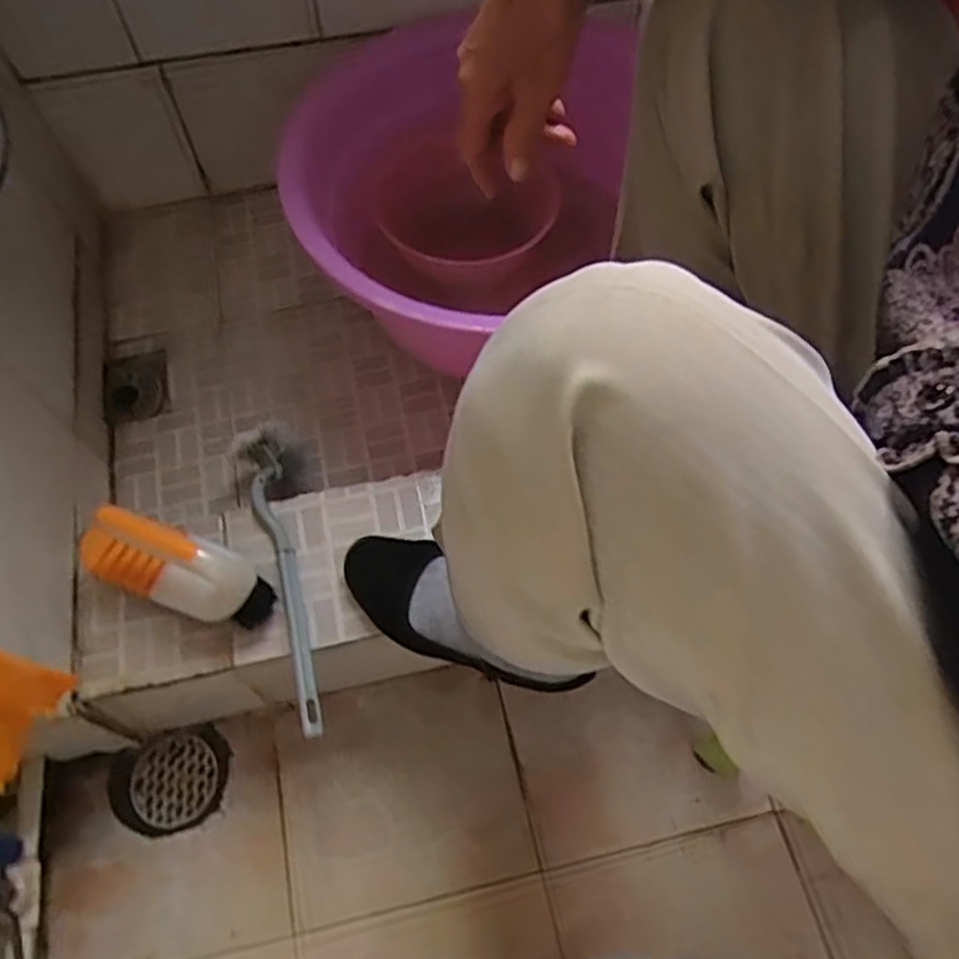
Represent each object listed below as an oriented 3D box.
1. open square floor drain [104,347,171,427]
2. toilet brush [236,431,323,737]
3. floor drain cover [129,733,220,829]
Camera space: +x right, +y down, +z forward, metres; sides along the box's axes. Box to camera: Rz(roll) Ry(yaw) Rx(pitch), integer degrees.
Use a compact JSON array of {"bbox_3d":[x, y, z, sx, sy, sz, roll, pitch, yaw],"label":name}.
[{"bbox_3d":[-0.422,-0.111,0.904,0.077,0.013,0.093,-16,66,-7],"label":"open square floor drain"},{"bbox_3d":[-0.178,0.091,0.721,0.066,0.068,0.329,-17,61,-9],"label":"toilet brush"},{"bbox_3d":[-0.328,0.322,0.788,0.093,0.012,0.090,-9,60,-5],"label":"floor drain cover"}]

